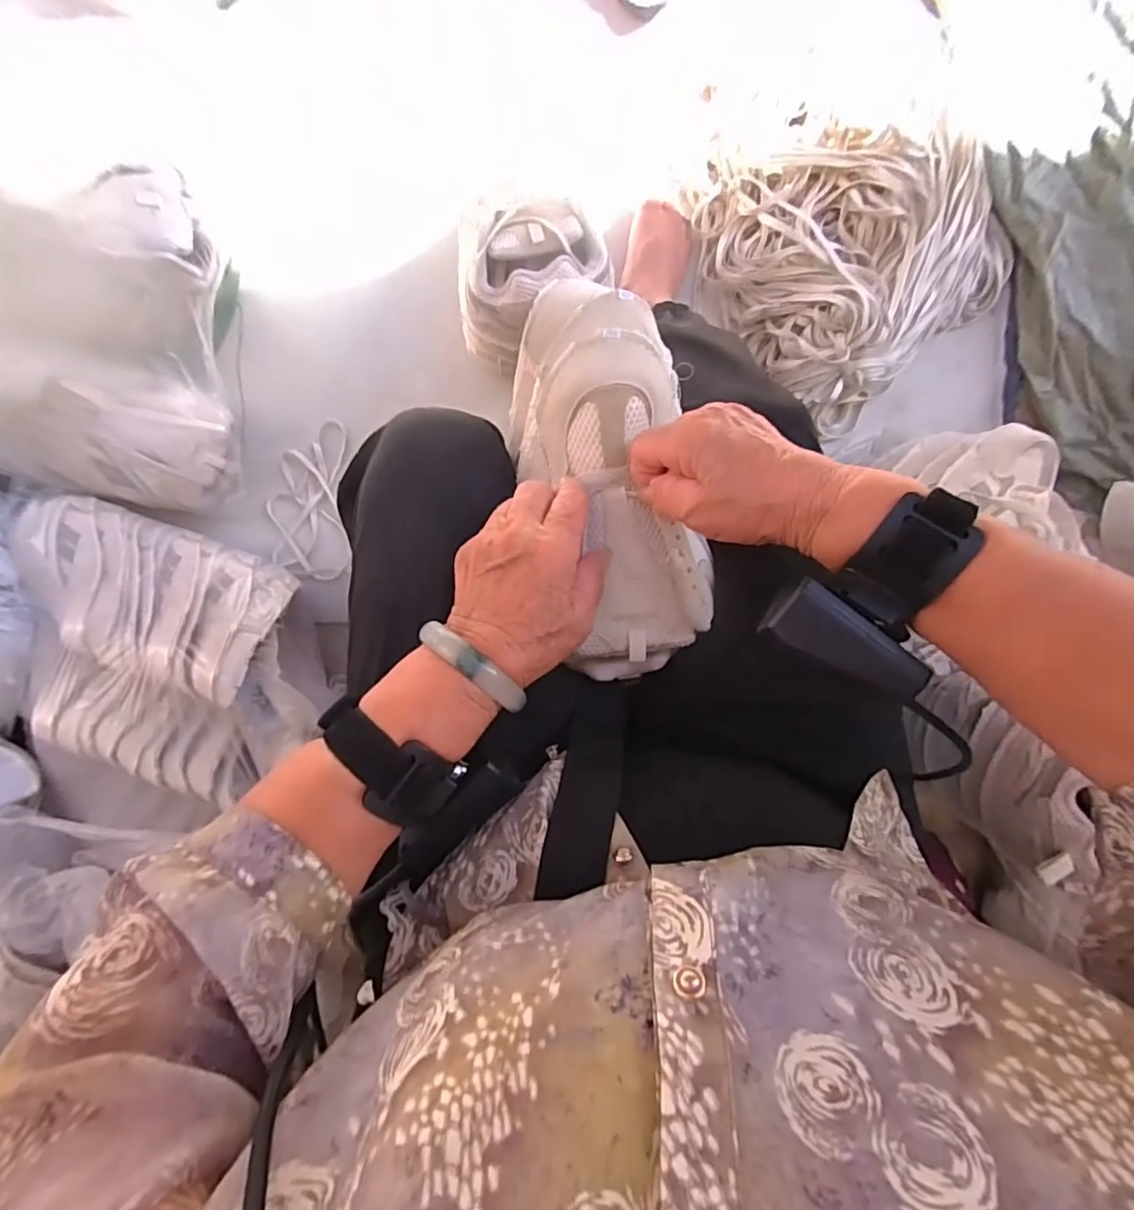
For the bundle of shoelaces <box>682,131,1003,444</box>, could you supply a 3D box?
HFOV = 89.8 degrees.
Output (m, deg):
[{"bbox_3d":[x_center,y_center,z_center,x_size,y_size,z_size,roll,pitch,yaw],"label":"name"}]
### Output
[{"bbox_3d":[0.345,-0.427,0.669,0.329,0.108,0.351,-33,98,4],"label":"bundle of shoelaces"}]

